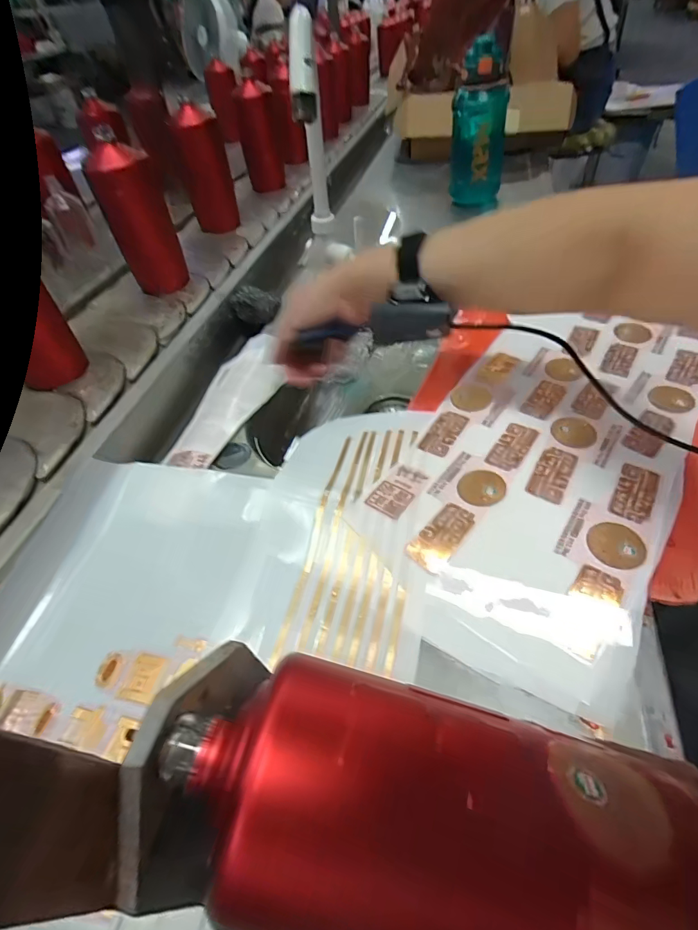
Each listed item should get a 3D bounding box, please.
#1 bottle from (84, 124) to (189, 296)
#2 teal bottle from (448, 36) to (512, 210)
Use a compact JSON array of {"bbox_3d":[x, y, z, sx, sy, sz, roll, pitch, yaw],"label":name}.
[{"bbox_3d":[-0.290,-0.340,0.593,0.062,0.181,0.065,29,59,26],"label":"bottle"},{"bbox_3d":[0.236,-0.603,0.772,0.097,0.221,0.082,7,52,12],"label":"teal bottle"}]

